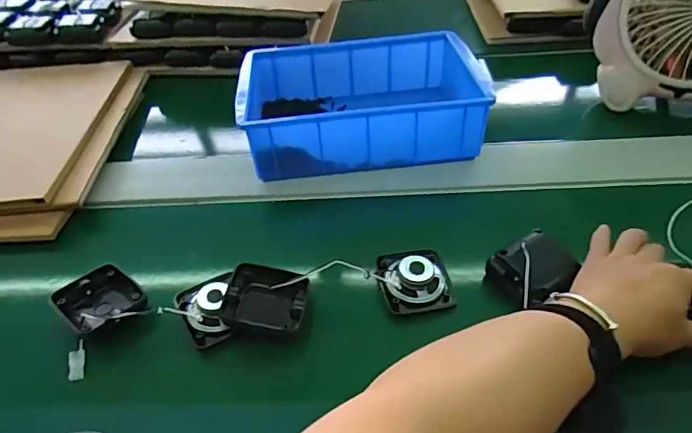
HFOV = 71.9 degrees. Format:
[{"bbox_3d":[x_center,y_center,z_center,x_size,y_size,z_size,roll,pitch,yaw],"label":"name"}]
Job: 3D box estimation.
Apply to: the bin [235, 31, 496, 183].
[{"bbox_3d":[0.019,-0.148,0.626,0.285,0.086,0.203,-5,43,-4],"label":"bin"}]

